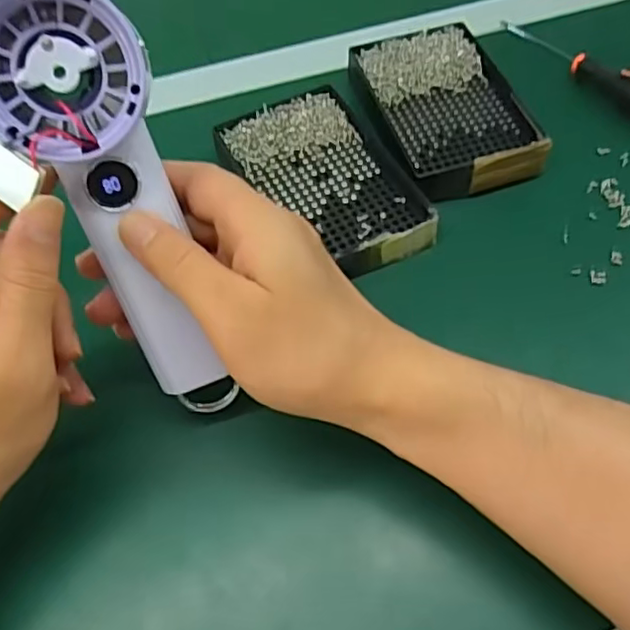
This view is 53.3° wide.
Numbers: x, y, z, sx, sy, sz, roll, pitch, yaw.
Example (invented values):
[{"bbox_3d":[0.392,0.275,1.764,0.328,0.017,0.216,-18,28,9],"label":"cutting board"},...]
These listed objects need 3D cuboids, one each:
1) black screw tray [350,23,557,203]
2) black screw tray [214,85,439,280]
[{"bbox_3d":[0.086,-0.138,0.417,0.092,0.025,0.140,-18,59,-7],"label":"black screw tray"},{"bbox_3d":[0.003,-0.081,0.395,0.088,0.028,0.138,-25,60,-12],"label":"black screw tray"}]

